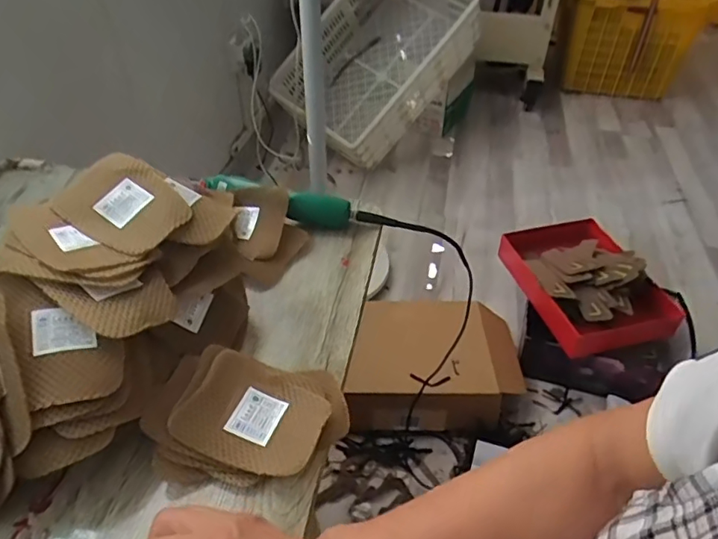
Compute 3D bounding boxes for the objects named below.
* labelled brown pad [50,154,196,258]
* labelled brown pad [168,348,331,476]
[{"bbox_3d":[-0.227,-0.064,0.519,0.118,0.011,0.091,34,64,14],"label":"labelled brown pad"},{"bbox_3d":[-0.088,0.123,0.465,0.115,0.014,0.097,18,42,10],"label":"labelled brown pad"}]

